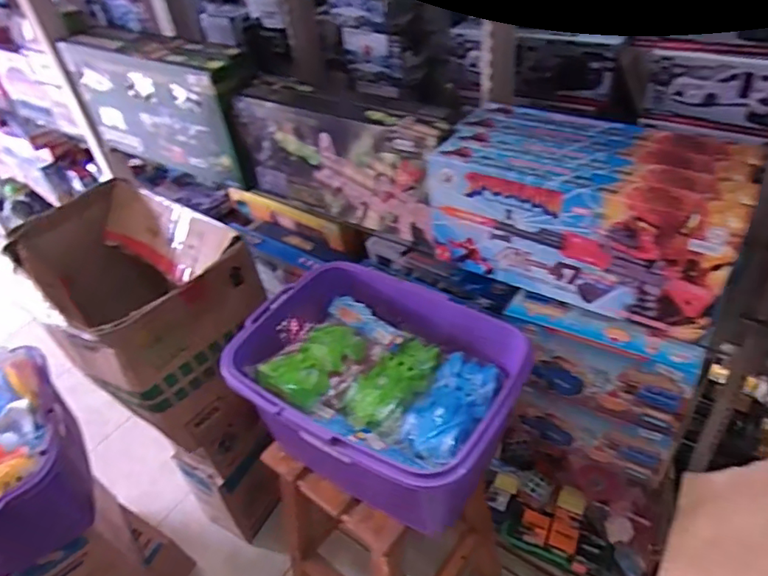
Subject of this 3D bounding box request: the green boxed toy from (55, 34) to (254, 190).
[{"bbox_3d":[-0.475,-0.395,1.199,0.495,0.252,0.118,18,47,26],"label":"green boxed toy"}]

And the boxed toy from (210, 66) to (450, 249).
[{"bbox_3d":[-0.085,-0.236,0.999,0.447,0.220,0.090,22,49,29],"label":"boxed toy"}]

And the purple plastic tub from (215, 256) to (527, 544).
[{"bbox_3d":[0.001,0.145,0.839,0.390,0.179,0.307,18,47,26],"label":"purple plastic tub"}]

